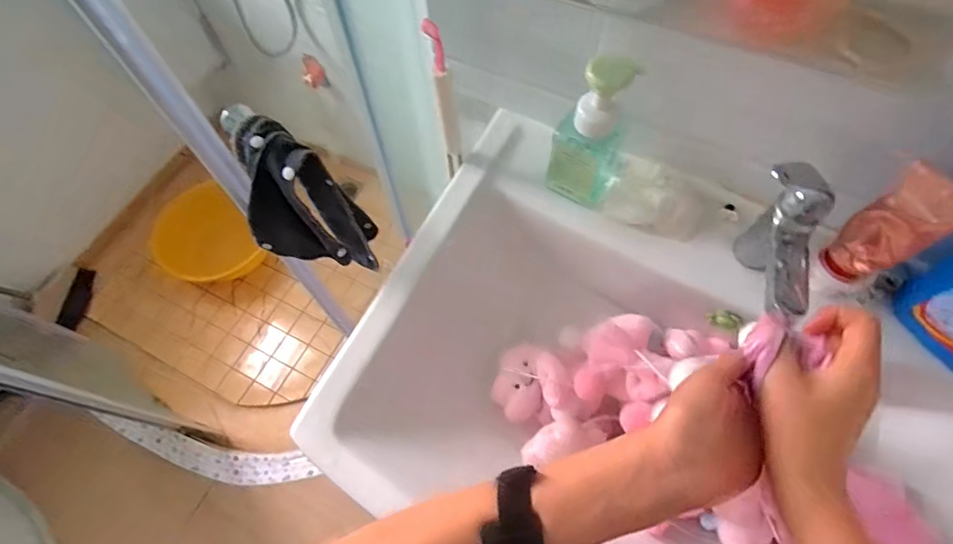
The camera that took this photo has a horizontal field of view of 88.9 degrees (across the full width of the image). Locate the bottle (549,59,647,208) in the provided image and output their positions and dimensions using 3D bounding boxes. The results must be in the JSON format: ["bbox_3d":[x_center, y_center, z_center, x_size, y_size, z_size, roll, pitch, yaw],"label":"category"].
[{"bbox_3d":[0.124,-0.149,0.523,0.076,0.167,0.065,15,65,10],"label":"bottle"}]

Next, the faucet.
[{"bbox_3d":[0.295,-0.008,0.470,0.044,0.126,0.146,13,65,9],"label":"faucet"}]

